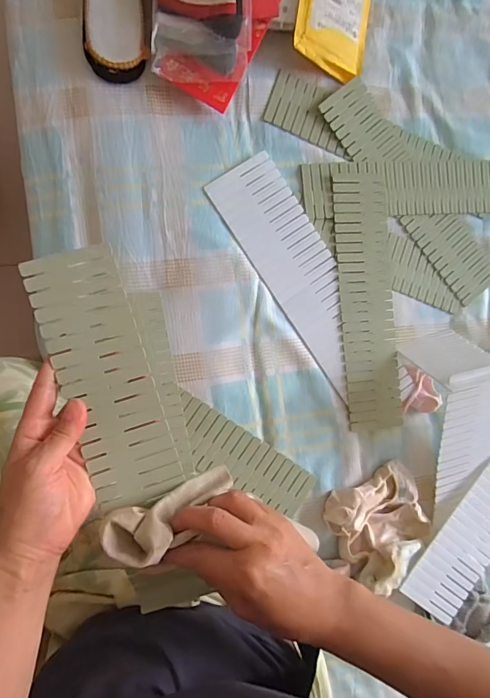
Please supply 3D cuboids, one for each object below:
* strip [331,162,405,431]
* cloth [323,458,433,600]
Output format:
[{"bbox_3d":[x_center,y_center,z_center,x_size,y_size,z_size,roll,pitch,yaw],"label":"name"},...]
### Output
[{"bbox_3d":[0.154,-0.066,0.526,0.073,0.007,0.330,-4,91,-9],"label":"strip"},{"bbox_3d":[0.174,0.220,0.511,0.124,0.056,0.125,-22,93,-8],"label":"cloth"}]

